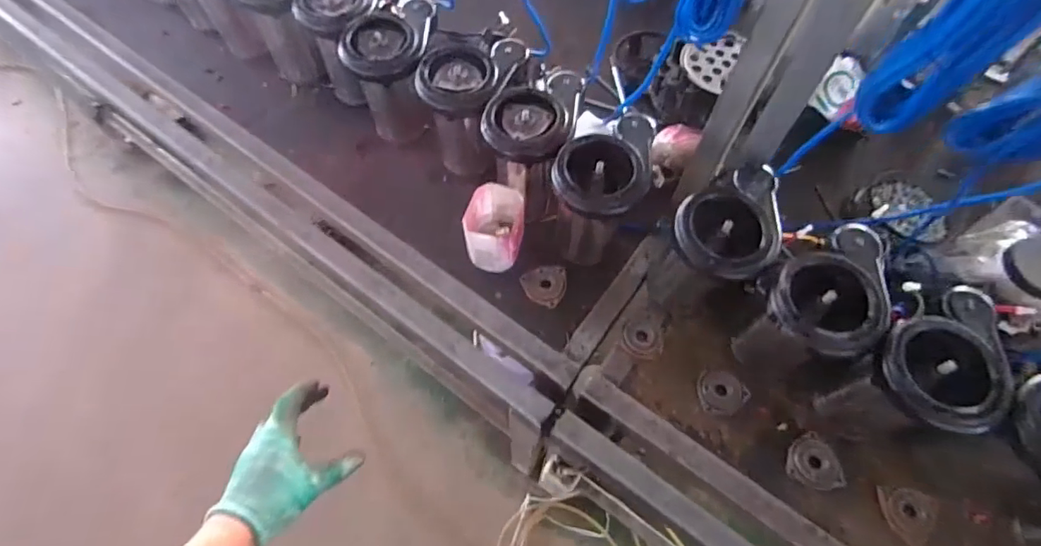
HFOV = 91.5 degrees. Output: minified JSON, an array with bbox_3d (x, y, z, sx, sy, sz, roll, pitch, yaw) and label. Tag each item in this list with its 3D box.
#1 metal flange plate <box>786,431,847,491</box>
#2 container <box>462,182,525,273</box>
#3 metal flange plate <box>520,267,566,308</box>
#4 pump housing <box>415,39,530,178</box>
[{"bbox_3d":[0.377,0.240,0.648,0.067,0.021,0.067,7,64,3],"label":"metal flange plate"},{"bbox_3d":[-0.037,-0.072,0.743,0.079,0.085,0.109,12,65,5],"label":"container"},{"bbox_3d":[0.036,0.014,0.763,0.068,0.014,0.062,0,64,0],"label":"metal flange plate"},{"bbox_3d":[-0.069,-0.240,0.804,0.144,0.202,0.167,24,66,11],"label":"pump housing"}]

